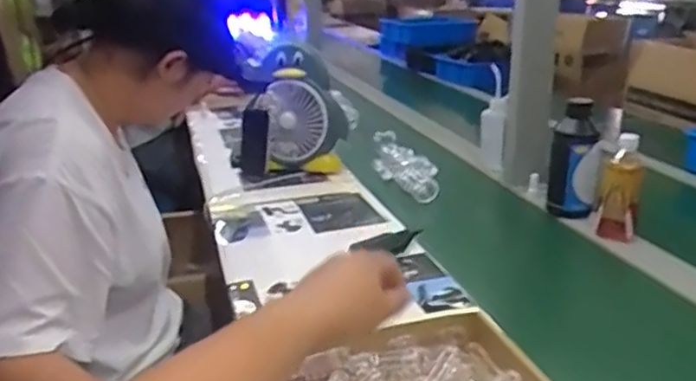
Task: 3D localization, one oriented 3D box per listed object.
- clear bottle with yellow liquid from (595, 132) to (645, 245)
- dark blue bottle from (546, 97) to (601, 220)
[{"bbox_3d":[0.473,-0.005,1.104,0.067,0.167,0.063,6,21,23],"label":"clear bottle with yellow liquid"},{"bbox_3d":[0.419,-0.054,1.177,0.084,0.205,0.073,3,20,15],"label":"dark blue bottle"}]

